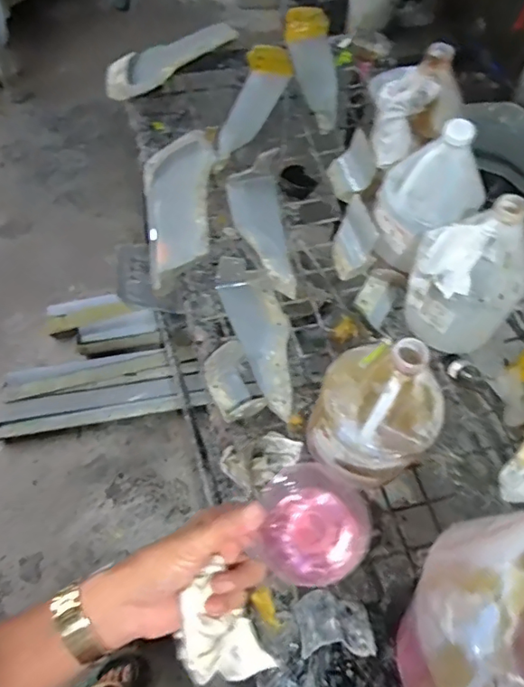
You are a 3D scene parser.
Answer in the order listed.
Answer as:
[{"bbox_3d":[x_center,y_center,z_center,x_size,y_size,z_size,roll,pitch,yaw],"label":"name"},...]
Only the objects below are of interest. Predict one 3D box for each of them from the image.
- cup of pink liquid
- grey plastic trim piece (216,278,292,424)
[{"bbox_3d":[0.038,0.134,0.384,0.084,0.056,0.079,1,60,-2],"label":"cup of pink liquid"},{"bbox_3d":[0.013,-0.005,0.878,0.095,0.026,0.277,-17,62,-12],"label":"grey plastic trim piece"}]

